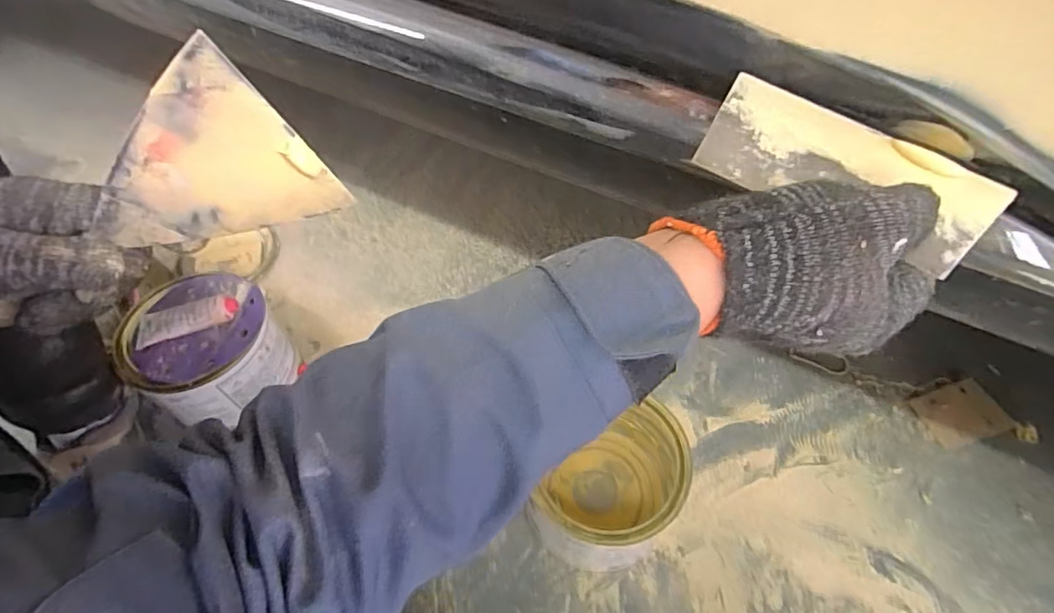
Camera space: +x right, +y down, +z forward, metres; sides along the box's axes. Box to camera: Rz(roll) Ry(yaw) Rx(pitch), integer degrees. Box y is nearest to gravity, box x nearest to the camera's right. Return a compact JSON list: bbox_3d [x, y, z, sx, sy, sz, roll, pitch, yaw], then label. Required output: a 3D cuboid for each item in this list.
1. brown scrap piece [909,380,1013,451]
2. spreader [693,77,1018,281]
[{"bbox_3d":[0.538,0.133,0.670,0.093,0.006,0.069,-19,68,0],"label":"brown scrap piece"},{"bbox_3d":[0.158,-0.065,0.265,0.139,0.006,0.071,30,65,10],"label":"spreader"}]

